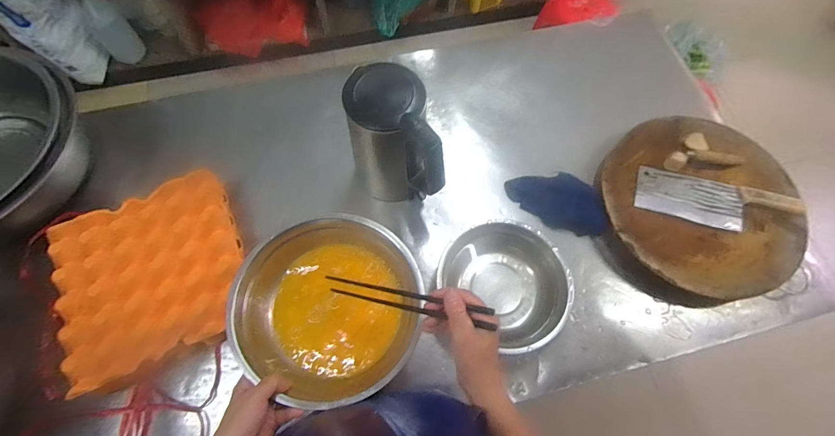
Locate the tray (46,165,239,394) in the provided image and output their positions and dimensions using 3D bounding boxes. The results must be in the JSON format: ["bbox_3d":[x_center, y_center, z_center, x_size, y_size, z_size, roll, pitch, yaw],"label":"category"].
[{"bbox_3d":[-0.445,0.090,0.637,0.285,0.047,0.293,-21,70,-9],"label":"tray"}]

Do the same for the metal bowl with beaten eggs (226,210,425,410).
[{"bbox_3d":[-0.131,0.130,0.579,0.254,0.087,0.263,0,68,-1],"label":"metal bowl with beaten eggs"}]

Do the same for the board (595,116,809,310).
[{"bbox_3d":[0.541,-0.028,0.737,0.364,0.052,0.374,0,68,-1],"label":"board"}]

